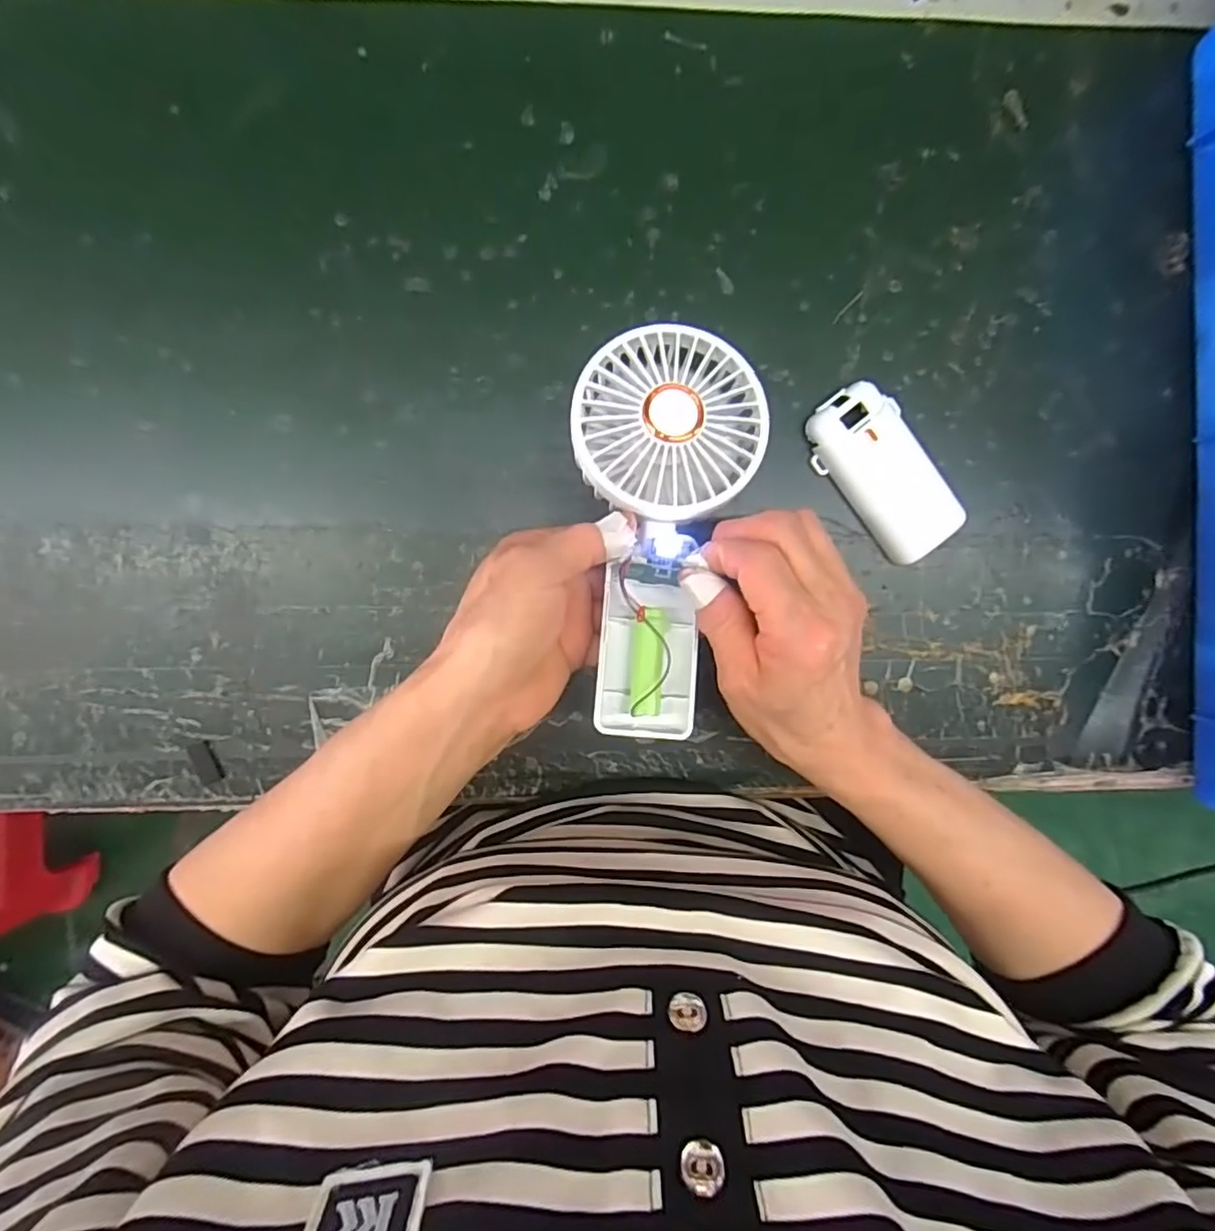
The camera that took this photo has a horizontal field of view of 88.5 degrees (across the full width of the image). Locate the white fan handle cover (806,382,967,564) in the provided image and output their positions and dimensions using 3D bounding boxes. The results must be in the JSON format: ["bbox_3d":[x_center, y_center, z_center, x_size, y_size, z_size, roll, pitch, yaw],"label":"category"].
[{"bbox_3d":[0.143,-0.073,0.322,0.045,0.016,0.093,-38,96,1],"label":"white fan handle cover"}]

